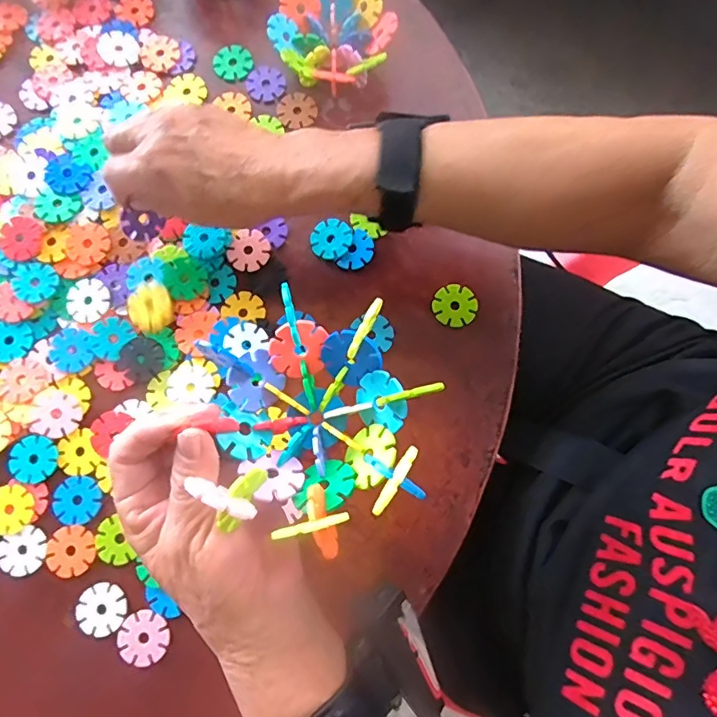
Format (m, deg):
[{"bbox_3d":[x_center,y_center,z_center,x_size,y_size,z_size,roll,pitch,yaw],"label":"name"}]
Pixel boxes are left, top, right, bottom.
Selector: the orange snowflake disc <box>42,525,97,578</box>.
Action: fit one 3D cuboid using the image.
[{"bbox_3d":[-0.192,0.128,0.323,0.033,0.004,0.031,0,79,-1],"label":"orange snowflake disc"}]

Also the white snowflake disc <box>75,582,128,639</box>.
[{"bbox_3d":[-0.166,0.162,0.314,0.030,0.004,0.031,0,79,-1],"label":"white snowflake disc"}]

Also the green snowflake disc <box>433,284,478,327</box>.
[{"bbox_3d":[0.071,-0.039,0.356,0.030,0.004,0.030,0,79,-1],"label":"green snowflake disc"}]

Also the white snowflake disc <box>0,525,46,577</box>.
[{"bbox_3d":[-0.224,0.129,0.323,0.029,0.004,0.028,-29,81,-6],"label":"white snowflake disc"}]

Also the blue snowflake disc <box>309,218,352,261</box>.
[{"bbox_3d":[-0.020,-0.089,0.363,0.031,0.004,0.028,-34,85,6],"label":"blue snowflake disc"}]

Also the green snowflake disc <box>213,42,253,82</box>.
[{"bbox_3d":[-0.103,-0.244,0.400,0.030,0.004,0.034,-13,79,-3],"label":"green snowflake disc"}]

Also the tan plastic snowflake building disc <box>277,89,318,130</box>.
[{"bbox_3d":[-0.049,-0.199,0.389,0.029,0.004,0.033,-15,79,-4],"label":"tan plastic snowflake building disc"}]

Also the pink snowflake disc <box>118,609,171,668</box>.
[{"bbox_3d":[-0.139,0.180,0.313,0.029,0.006,0.031,0,79,-1],"label":"pink snowflake disc"}]

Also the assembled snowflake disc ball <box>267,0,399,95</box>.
[{"bbox_3d":[-0.020,-0.244,0.380,0.085,0.042,0.085,-25,80,-5],"label":"assembled snowflake disc ball"}]

